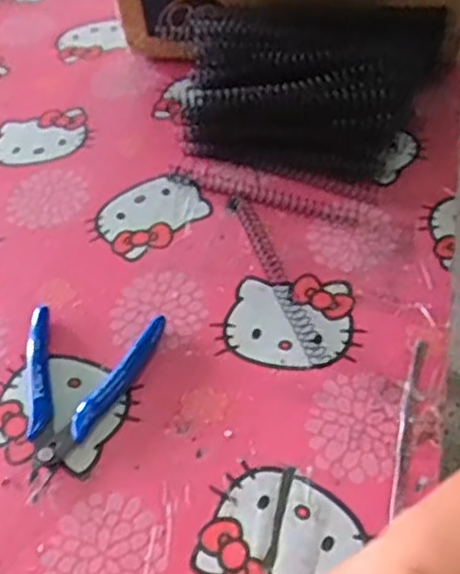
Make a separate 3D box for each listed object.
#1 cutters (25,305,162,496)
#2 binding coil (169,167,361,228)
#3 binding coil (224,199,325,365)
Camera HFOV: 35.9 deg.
[{"bbox_3d":[-0.091,0.062,0.417,0.083,0.013,0.116,3,49,8],"label":"cutters"},{"bbox_3d":[0.023,-0.069,0.524,0.148,0.011,0.016,18,53,21],"label":"binding coil"},{"bbox_3d":[0.029,-0.010,0.475,0.012,0.006,0.156,-18,49,-10],"label":"binding coil"}]

